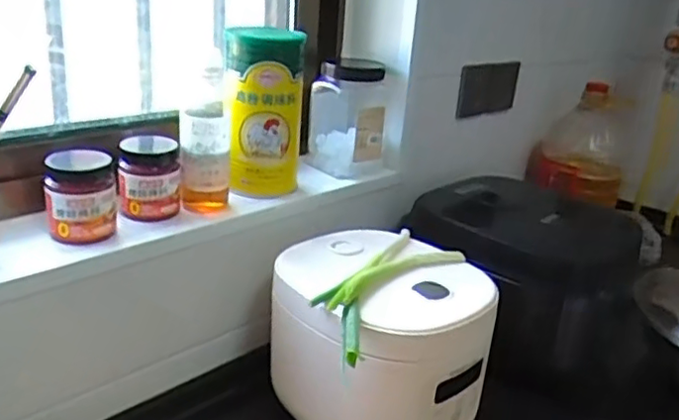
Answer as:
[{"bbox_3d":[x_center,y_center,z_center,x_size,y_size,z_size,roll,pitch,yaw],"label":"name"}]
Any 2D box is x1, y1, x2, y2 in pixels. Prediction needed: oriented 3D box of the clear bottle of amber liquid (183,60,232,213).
[{"bbox_3d":[-0.166,-0.066,0.793,0.058,0.127,0.068,0,21,-12],"label":"clear bottle of amber liquid"}]

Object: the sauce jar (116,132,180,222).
[{"bbox_3d":[-0.223,-0.038,0.755,0.069,0.088,0.063,0,21,-13],"label":"sauce jar"}]

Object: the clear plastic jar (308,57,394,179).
[{"bbox_3d":[0.017,-0.141,0.962,0.121,0.153,0.127,4,20,-1],"label":"clear plastic jar"}]

